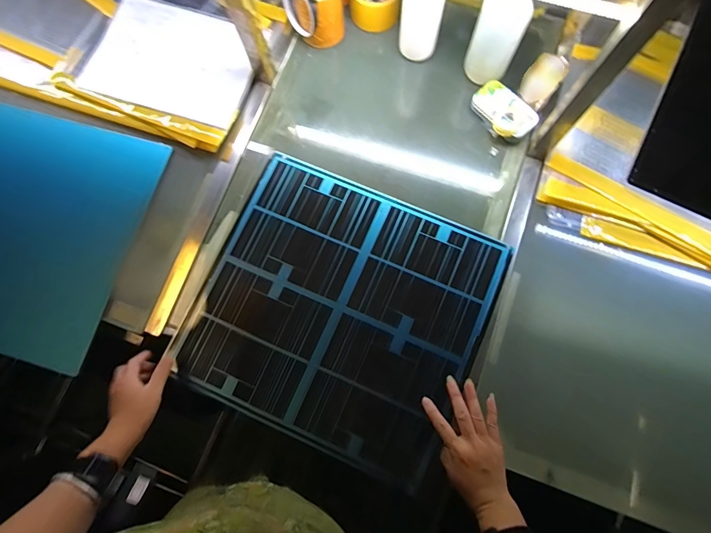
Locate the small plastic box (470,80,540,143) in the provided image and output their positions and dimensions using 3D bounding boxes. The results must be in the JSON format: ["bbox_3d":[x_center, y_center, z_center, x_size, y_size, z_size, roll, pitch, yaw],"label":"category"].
[{"bbox_3d":[0.266,-0.277,0.704,0.073,0.032,0.119,-41,80,-7],"label":"small plastic box"}]

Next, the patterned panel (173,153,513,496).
[{"bbox_3d":[-0.022,0.070,0.636,0.430,0.014,0.409,24,80,6],"label":"patterned panel"}]

